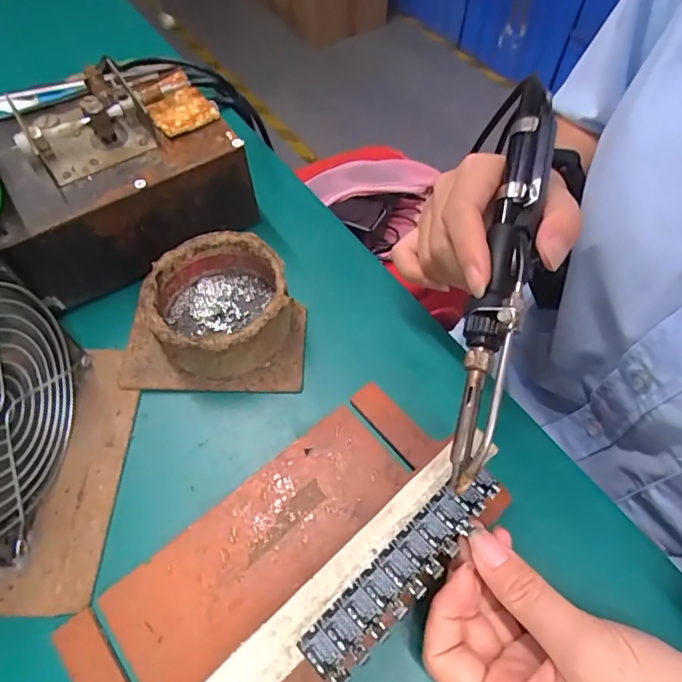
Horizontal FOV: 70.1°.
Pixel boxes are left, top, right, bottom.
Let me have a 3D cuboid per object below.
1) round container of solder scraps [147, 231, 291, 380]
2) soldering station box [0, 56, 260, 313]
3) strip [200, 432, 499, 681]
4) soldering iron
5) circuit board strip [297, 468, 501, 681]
[{"bbox_3d":[-0.072,-0.022,0.298,0.076,0.043,0.081,0,60,-1],"label":"round container of solder scraps"},{"bbox_3d":[-0.149,-0.112,0.322,0.150,0.083,0.110,-28,64,-16],"label":"soldering station box"},{"bbox_3d":[-0.014,0.119,0.215,0.214,0.037,0.023,-38,67,-20],"label":"strip"},{"bbox_3d":[0.076,-0.038,0.223,0.020,0.022,0.203,13,76,7],"label":"soldering iron"},{"bbox_3d":[0.029,0.094,0.207,0.107,0.005,0.023,-39,68,-20],"label":"circuit board strip"}]

